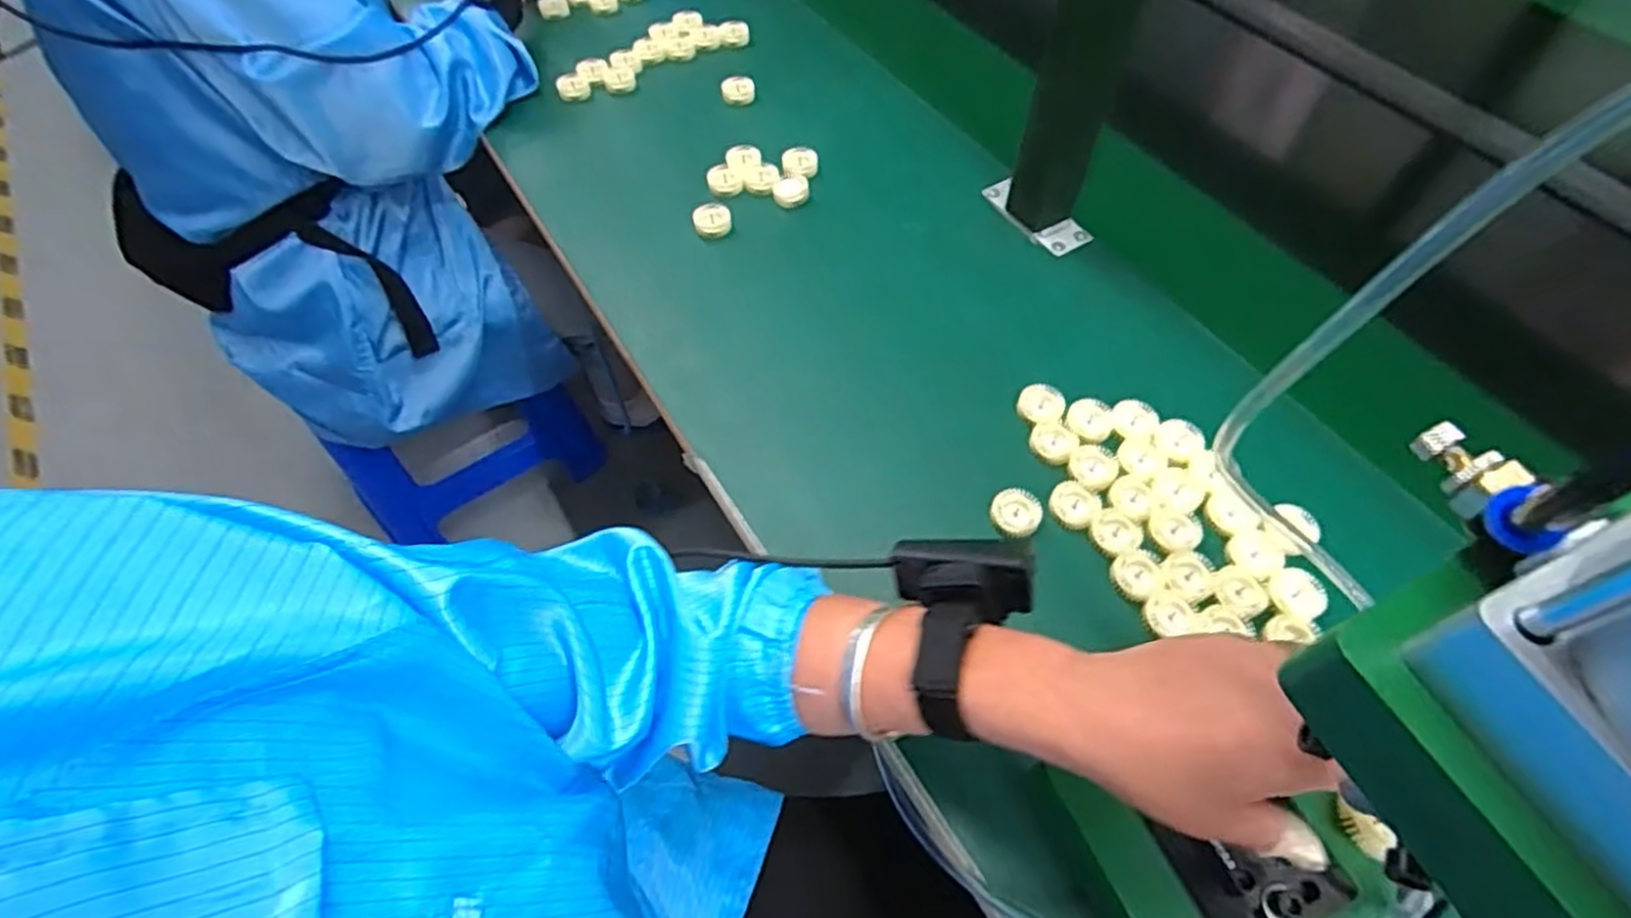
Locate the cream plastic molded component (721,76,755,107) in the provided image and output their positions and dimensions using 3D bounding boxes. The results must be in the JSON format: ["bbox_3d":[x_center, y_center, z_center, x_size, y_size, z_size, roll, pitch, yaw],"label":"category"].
[{"bbox_3d":[-0.076,-0.364,0.747,0.033,0.014,0.028,-6,57,-3],"label":"cream plastic molded component"}]

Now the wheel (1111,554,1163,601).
[{"bbox_3d":[0.199,0.073,0.474,0.026,0.012,0.029,-37,64,-21],"label":"wheel"}]

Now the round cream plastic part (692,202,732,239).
[{"bbox_3d":[-0.089,-0.207,0.649,0.032,0.016,0.030,0,57,0],"label":"round cream plastic part"}]

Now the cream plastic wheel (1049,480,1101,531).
[{"bbox_3d":[0.171,0.029,0.499,0.031,0.011,0.031,0,57,0],"label":"cream plastic wheel"}]

